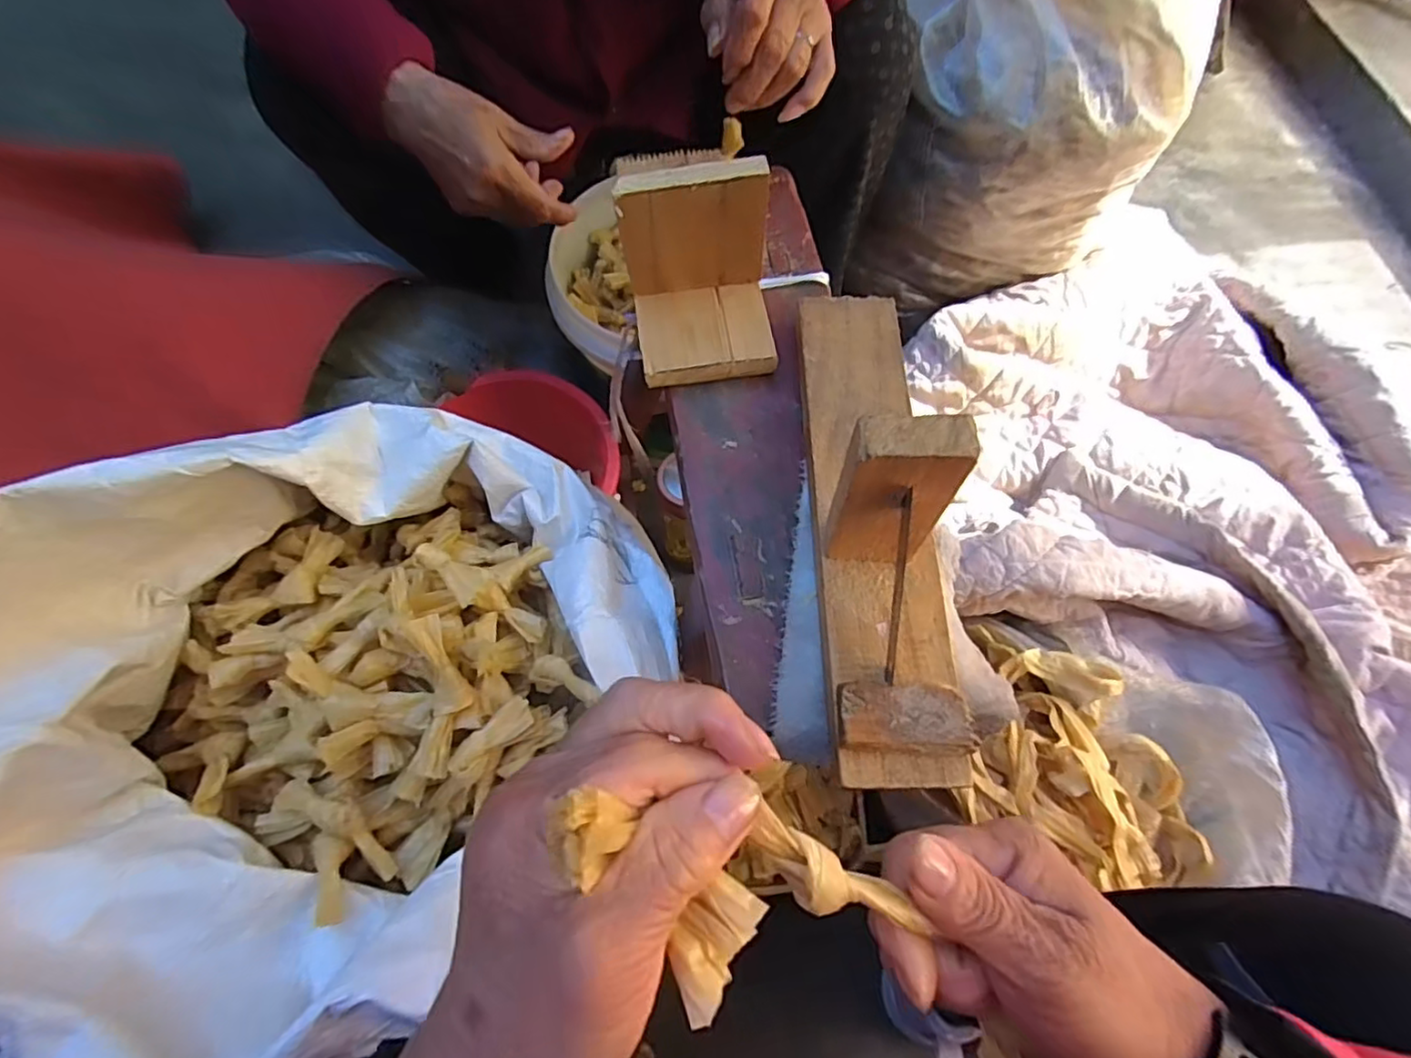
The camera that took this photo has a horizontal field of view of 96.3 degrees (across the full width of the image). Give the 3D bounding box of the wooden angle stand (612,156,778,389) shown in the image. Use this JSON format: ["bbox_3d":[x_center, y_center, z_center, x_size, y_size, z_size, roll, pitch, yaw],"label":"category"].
[{"bbox_3d":[-0.003,-0.141,0.358,0.085,0.086,0.074,-6,66,-5],"label":"wooden angle stand"}]

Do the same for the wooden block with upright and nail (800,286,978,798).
[{"bbox_3d":[0.088,-0.033,0.287,0.058,0.103,0.271,0,66,-3],"label":"wooden block with upright and nail"}]

